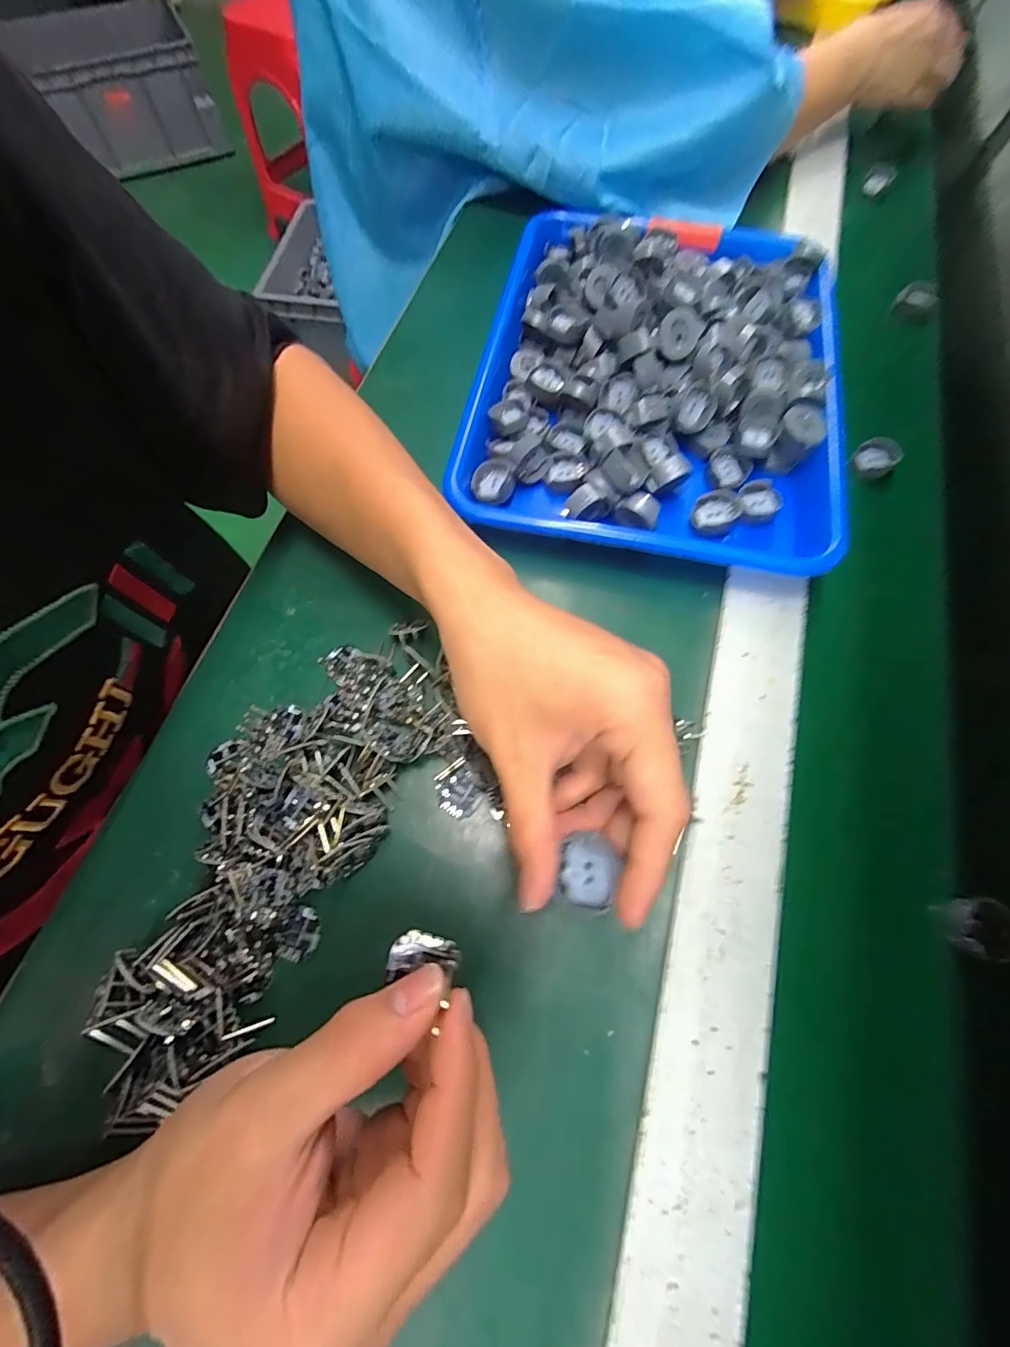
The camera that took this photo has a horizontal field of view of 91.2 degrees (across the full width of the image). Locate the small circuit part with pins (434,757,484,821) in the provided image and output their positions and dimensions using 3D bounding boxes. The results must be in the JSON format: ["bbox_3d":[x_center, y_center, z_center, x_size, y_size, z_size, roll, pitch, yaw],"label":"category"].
[{"bbox_3d":[-0.026,0.063,0.267,0.022,0.004,0.027,-33,73,-14],"label":"small circuit part with pins"}]

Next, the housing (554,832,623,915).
[{"bbox_3d":[0.033,0.077,0.190,0.021,0.012,0.026,4,77,21],"label":"housing"}]

